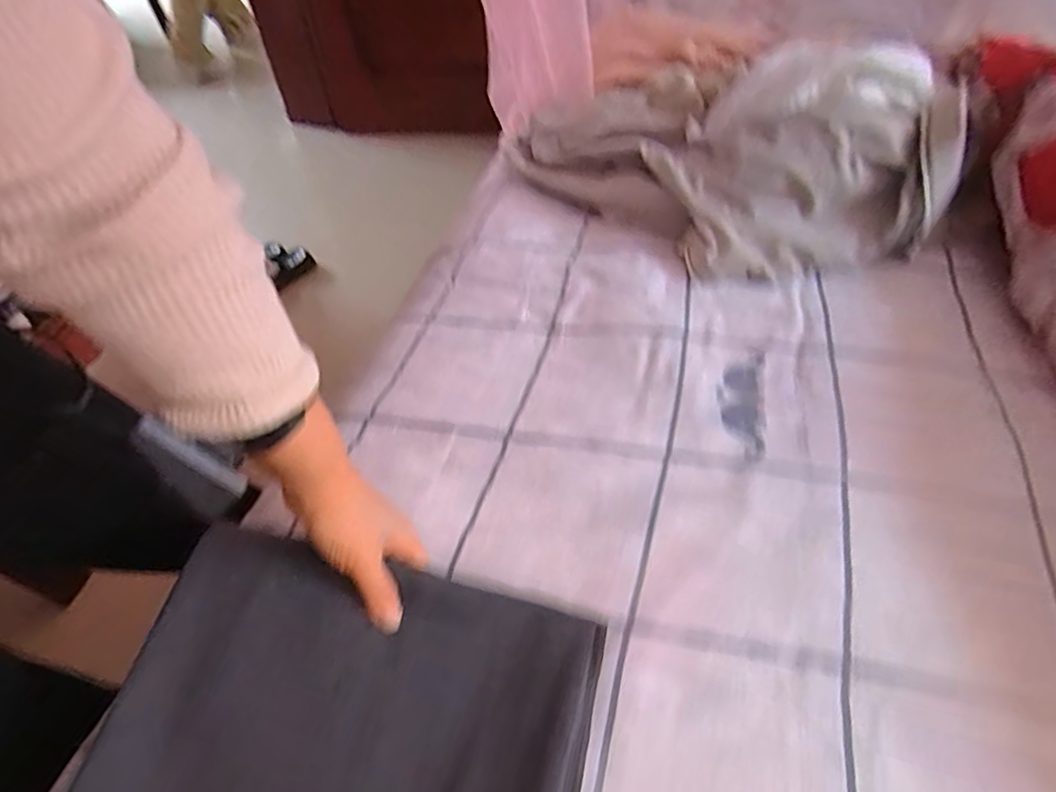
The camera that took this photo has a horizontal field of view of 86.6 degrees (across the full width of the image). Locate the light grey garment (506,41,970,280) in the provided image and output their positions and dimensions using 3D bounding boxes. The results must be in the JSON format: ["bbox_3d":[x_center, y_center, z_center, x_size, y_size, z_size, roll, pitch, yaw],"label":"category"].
[{"bbox_3d":[0.229,-0.321,0.699,0.284,0.156,0.488,-30,53,-19],"label":"light grey garment"}]

